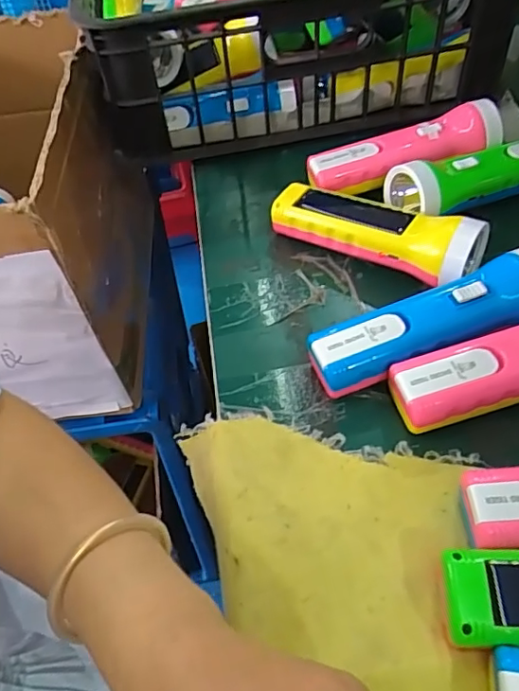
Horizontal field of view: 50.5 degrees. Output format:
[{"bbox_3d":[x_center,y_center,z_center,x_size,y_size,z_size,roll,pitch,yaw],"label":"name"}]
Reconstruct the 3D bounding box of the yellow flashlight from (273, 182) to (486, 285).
[{"bbox_3d":[0.085,-0.087,0.418,0.158,0.060,0.044,31,59,24],"label":"yellow flashlight"}]

